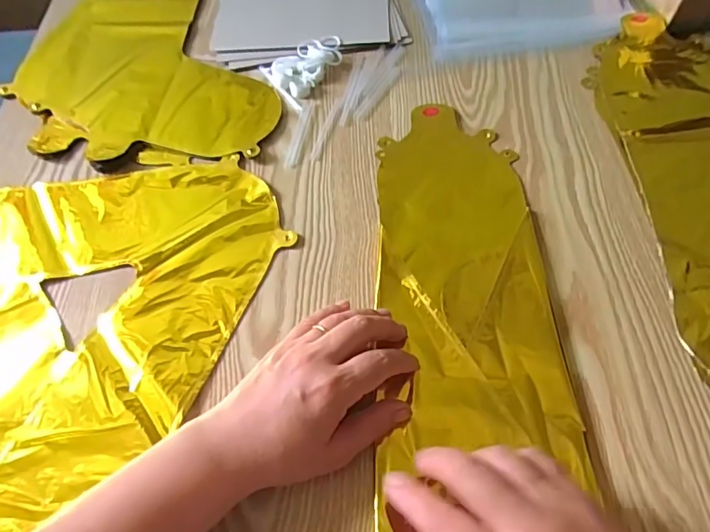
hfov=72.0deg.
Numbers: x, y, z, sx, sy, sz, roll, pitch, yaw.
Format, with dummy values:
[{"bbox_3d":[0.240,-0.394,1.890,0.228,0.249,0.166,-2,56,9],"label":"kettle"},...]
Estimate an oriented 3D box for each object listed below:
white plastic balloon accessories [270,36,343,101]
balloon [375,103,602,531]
[{"bbox_3d":[-0.051,-0.215,0.513,0.055,0.015,0.090,27,64,19],"label":"white plastic balloon accessories"},{"bbox_3d":[0.081,0.052,0.345,0.129,0.010,0.450,0,58,4],"label":"balloon"}]

